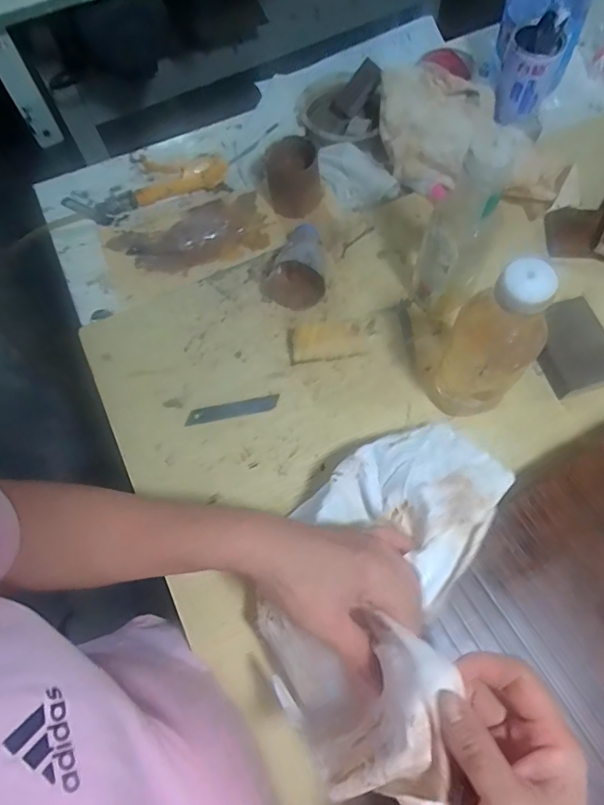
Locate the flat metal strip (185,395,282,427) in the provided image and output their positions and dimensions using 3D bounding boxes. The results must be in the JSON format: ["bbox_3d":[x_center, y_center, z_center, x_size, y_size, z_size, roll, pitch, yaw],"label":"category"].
[{"bbox_3d":[-0.074,0.008,0.548,0.097,0.004,0.018,-10,69,-2],"label":"flat metal strip"}]

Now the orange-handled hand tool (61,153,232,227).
[{"bbox_3d":[-0.206,-0.290,0.679,0.211,0.018,0.092,-20,69,-6],"label":"orange-handled hand tool"}]

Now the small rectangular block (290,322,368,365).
[{"bbox_3d":[0.029,-0.065,0.556,0.079,0.042,0.028,-7,68,-1],"label":"small rectangular block"}]

